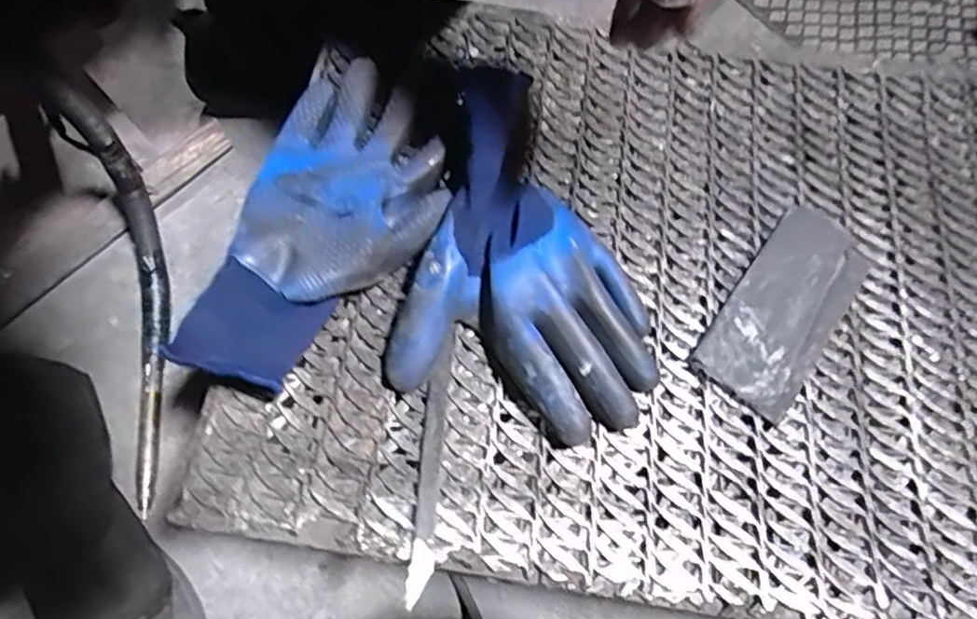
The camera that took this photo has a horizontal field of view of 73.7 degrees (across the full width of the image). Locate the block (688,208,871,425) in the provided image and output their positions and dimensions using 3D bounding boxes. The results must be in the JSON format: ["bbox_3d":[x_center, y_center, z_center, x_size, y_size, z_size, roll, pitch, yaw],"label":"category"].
[{"bbox_3d":[0.182,-0.004,0.396,0.059,0.015,0.141,35,71,13],"label":"block"}]

